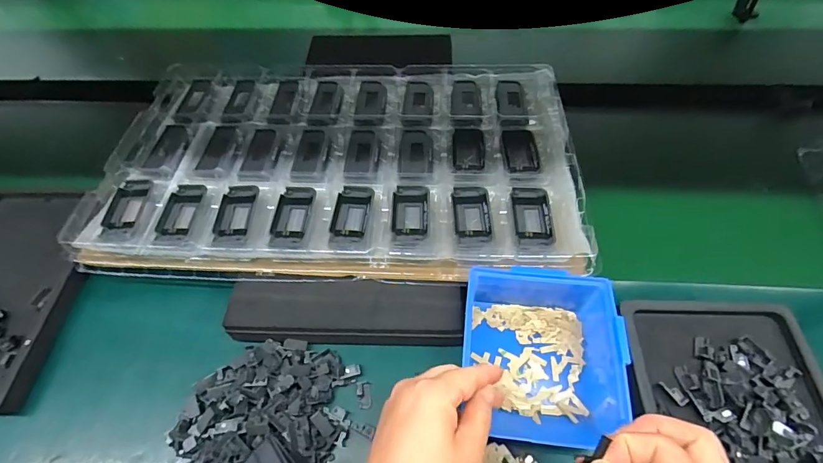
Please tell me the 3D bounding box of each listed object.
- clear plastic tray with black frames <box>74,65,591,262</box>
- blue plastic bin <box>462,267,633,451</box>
[{"bbox_3d":[-0.079,-0.088,0.485,0.512,0.042,0.311,1,56,3],"label":"clear plastic tray with black frames"},{"bbox_3d":[0.108,0.102,0.360,0.126,0.065,0.134,5,56,5],"label":"blue plastic bin"}]

